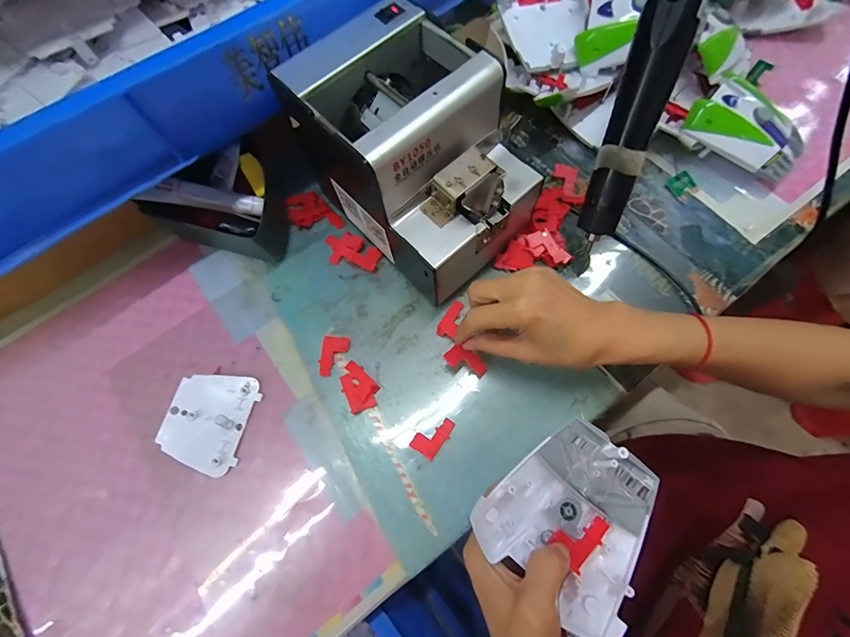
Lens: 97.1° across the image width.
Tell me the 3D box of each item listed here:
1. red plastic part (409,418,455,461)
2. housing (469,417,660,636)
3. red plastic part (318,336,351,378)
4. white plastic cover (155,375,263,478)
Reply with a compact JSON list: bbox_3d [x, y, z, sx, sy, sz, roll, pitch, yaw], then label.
[{"bbox_3d":[0.008,0.097,0.314,0.023,0.011,0.037,39,77,15],"label":"red plastic part"},{"bbox_3d":[0.096,0.126,0.245,0.096,0.021,0.106,37,76,14],"label":"housing"},{"bbox_3d":[-0.084,0.034,0.343,0.021,0.011,0.038,11,72,6],"label":"red plastic part"},{"bbox_3d":[-0.188,0.088,0.327,0.064,0.020,0.080,12,72,7],"label":"white plastic cover"}]

